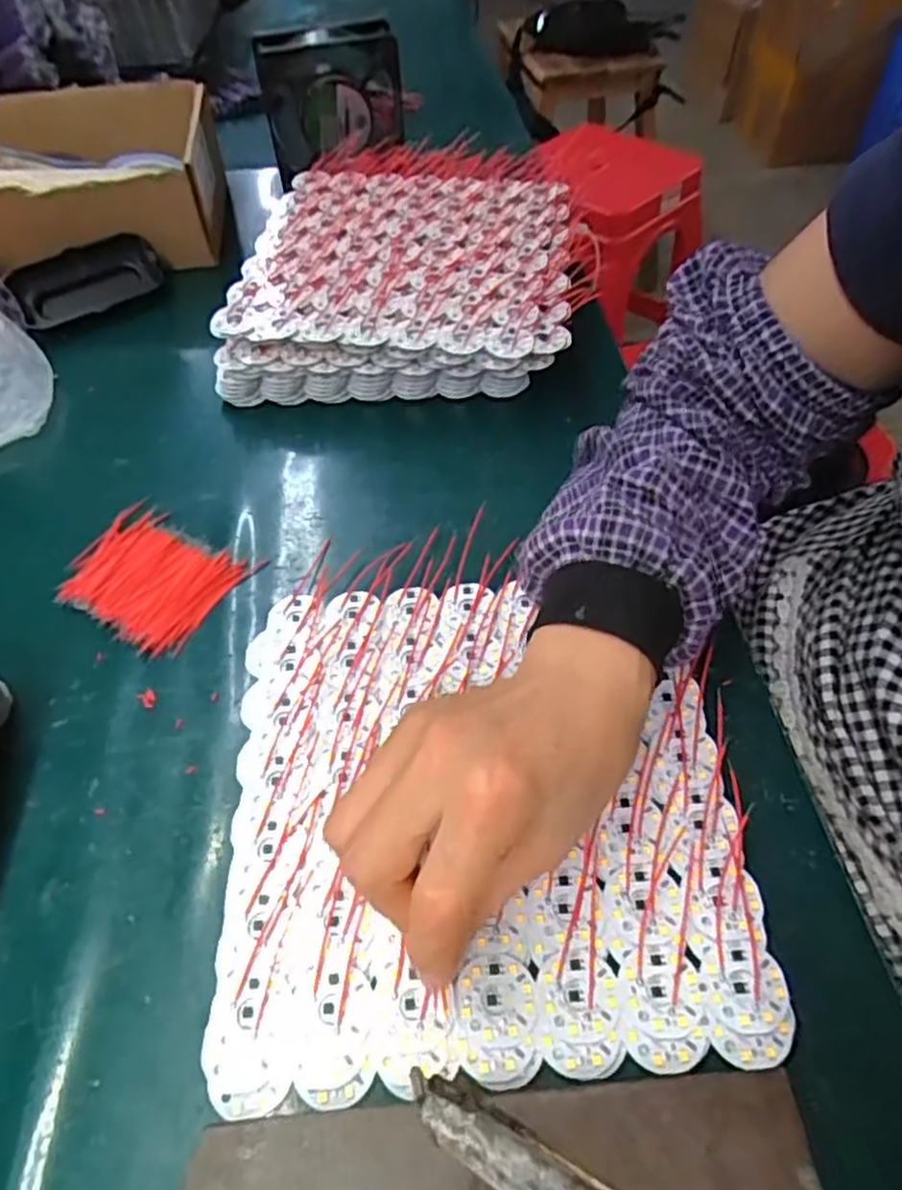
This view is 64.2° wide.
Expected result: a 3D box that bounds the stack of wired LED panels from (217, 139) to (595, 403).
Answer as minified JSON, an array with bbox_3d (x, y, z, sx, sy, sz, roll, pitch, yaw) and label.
[{"bbox_3d":[-0.026,-0.250,0.554,0.249,0.074,0.254,2,52,4],"label":"stack of wired LED panels"}]

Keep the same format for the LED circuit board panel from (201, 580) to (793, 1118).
[{"bbox_3d":[0.010,0.085,0.324,0.216,0.008,0.224,-5,52,-1],"label":"LED circuit board panel"}]

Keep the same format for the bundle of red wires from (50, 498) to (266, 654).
[{"bbox_3d":[-0.174,-0.011,0.415,0.097,0.009,0.076,25,57,20],"label":"bundle of red wires"}]

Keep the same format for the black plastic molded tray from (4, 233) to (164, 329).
[{"bbox_3d":[-0.292,-0.251,0.582,0.111,0.021,0.050,-27,96,-16],"label":"black plastic molded tray"}]

